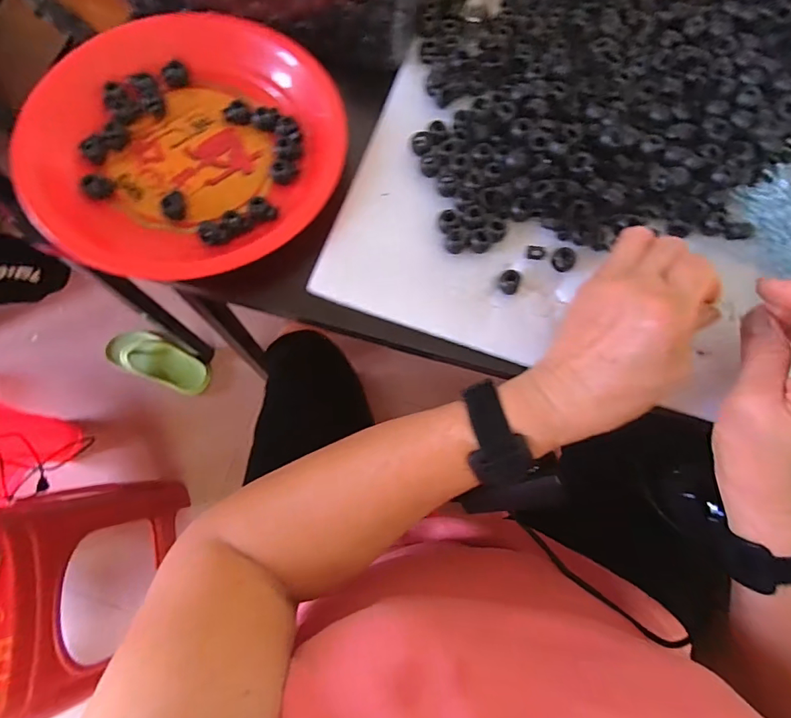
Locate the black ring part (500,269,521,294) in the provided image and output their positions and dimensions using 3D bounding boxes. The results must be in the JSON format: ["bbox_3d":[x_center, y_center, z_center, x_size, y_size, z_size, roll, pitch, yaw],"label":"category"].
[{"bbox_3d":[0.082,-0.055,0.323,0.014,0.009,0.016,12,74,0],"label":"black ring part"}]

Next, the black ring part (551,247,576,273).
[{"bbox_3d":[0.122,-0.072,0.325,0.016,0.009,0.014,44,77,9],"label":"black ring part"}]

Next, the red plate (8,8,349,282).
[{"bbox_3d":[-0.157,-0.165,0.343,0.221,0.037,0.216,1,74,-3],"label":"red plate"}]

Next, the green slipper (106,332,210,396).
[{"bbox_3d":[-0.545,0.004,1.026,0.246,0.078,0.101,25,75,4],"label":"green slipper"}]

